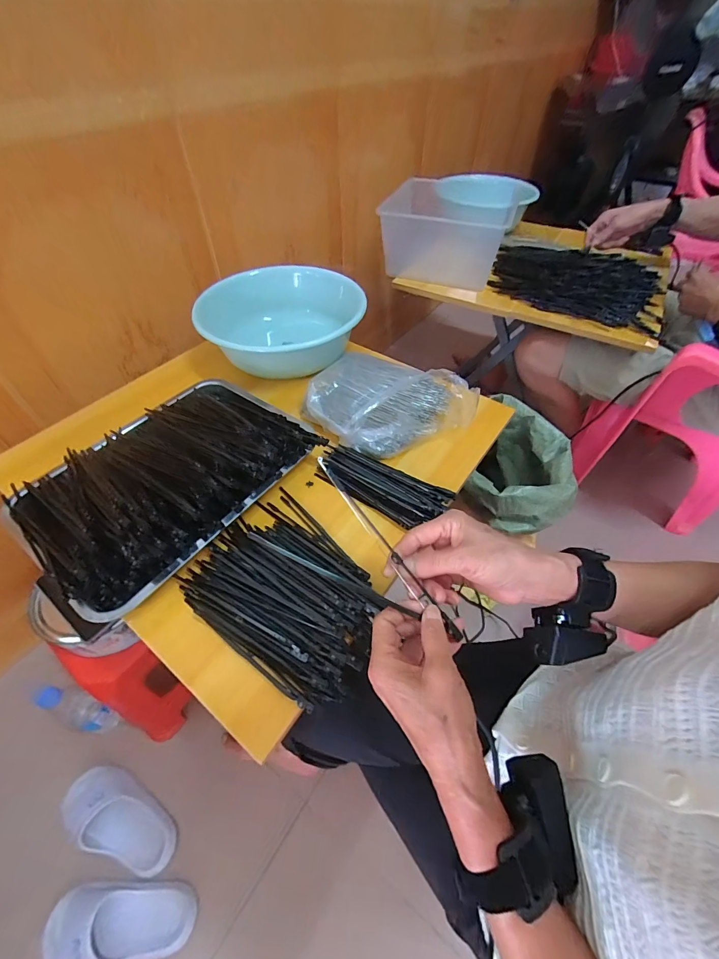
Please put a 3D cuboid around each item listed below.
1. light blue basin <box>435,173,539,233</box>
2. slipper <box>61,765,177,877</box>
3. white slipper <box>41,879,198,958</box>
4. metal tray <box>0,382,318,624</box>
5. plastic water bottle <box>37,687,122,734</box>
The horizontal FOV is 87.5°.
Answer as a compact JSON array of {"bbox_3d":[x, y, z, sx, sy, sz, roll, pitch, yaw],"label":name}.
[{"bbox_3d":[0.350,-0.774,1.046,0.226,0.090,0.228,27,56,20],"label":"light blue basin"},{"bbox_3d":[-0.431,0.607,0.669,0.220,0.056,0.099,26,55,19],"label":"slipper"},{"bbox_3d":[-0.386,0.709,0.602,0.228,0.056,0.098,-5,52,-5],"label":"white slipper"},{"bbox_3d":[-0.250,-0.019,0.489,0.248,0.057,0.340,29,58,23],"label":"metal tray"},{"bbox_3d":[-0.523,0.430,0.697,0.063,0.174,0.055,13,52,9],"label":"plastic water bottle"}]

